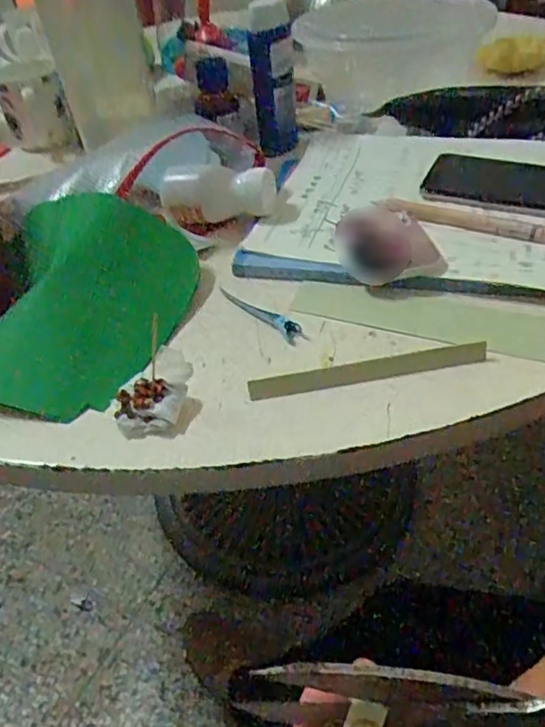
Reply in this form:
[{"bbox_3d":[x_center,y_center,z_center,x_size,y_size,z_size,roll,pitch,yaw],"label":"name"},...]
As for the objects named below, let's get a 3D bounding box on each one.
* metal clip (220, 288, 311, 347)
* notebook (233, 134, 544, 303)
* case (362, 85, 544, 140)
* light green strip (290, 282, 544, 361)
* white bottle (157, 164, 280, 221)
[{"bbox_3d":[-0.009,-0.038,0.416,0.014,0.007,0.084,-33,50,-31],"label":"metal clip"},{"bbox_3d":[0.146,-0.136,0.489,0.294,0.017,0.254,12,50,19],"label":"notebook"},{"bbox_3d":[0.224,-0.249,0.573,0.232,0.048,0.057,12,46,19],"label":"case"},{"bbox_3d":[0.108,-0.032,0.403,0.189,0.007,0.042,13,50,19],"label":"light green strip"},{"bbox_3d":[-0.047,-0.151,0.502,0.100,0.037,0.035,2,43,10],"label":"white bottle"}]

